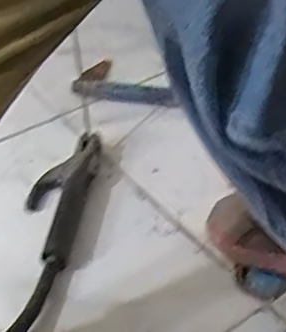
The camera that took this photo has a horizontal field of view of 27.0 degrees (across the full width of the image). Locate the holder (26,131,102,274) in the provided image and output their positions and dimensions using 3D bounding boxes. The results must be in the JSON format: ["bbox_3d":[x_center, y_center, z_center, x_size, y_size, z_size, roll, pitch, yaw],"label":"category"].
[{"bbox_3d":[-0.097,0.036,0.659,0.069,0.033,0.193,5,40,9],"label":"holder"}]

